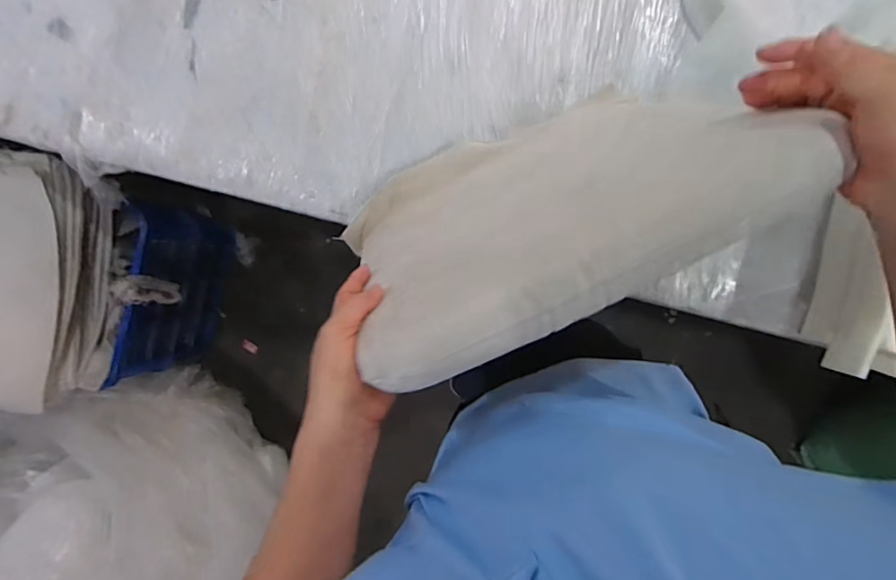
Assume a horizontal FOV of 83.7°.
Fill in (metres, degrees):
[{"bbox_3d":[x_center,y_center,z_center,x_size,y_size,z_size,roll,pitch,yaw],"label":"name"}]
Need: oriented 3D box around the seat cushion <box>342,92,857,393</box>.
[{"bbox_3d":[0.088,-0.097,0.540,0.404,0.447,0.054,-27,116,2],"label":"seat cushion"}]

